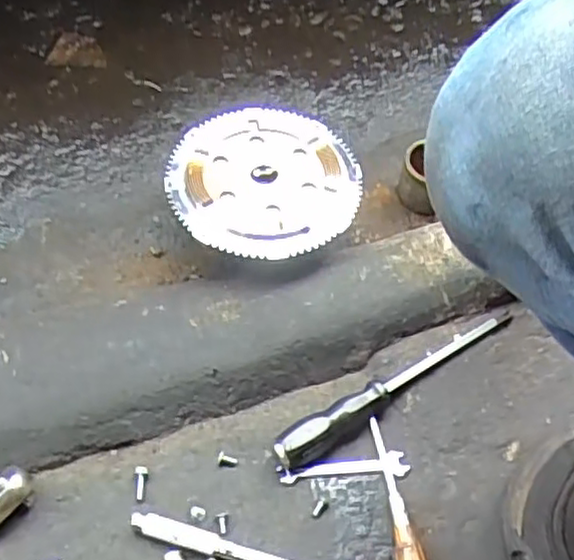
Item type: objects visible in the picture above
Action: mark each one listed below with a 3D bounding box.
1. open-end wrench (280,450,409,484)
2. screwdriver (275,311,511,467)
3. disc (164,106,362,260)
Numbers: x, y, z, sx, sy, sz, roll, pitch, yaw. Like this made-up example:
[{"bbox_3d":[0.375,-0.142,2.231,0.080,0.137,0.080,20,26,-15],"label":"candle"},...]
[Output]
[{"bbox_3d":[0.050,0.159,0.590,0.107,0.012,0.020,-6,59,-7],"label":"open-end wrench"},{"bbox_3d":[0.097,0.086,0.619,0.255,0.031,0.027,-31,66,-20],"label":"screwdriver"},{"bbox_3d":[-0.021,-0.104,0.672,0.181,0.027,0.202,-6,52,-9],"label":"disc"}]

